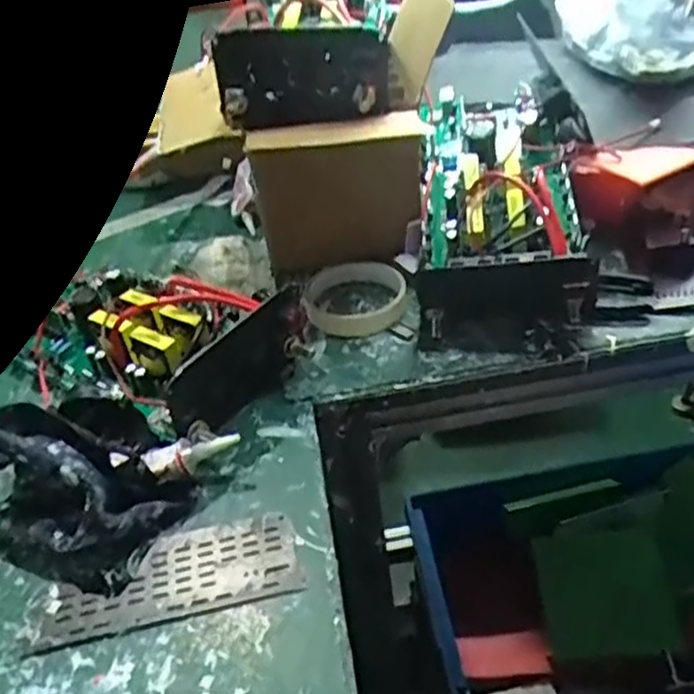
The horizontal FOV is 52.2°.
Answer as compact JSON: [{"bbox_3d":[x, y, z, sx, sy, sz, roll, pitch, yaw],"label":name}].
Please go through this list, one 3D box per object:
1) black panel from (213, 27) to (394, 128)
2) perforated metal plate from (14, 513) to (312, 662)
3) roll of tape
[{"bbox_3d":[-0.035,-0.207,0.543,0.133,0.068,0.022,1,40,10],"label":"black panel"},{"bbox_3d":[-0.104,0.133,0.413,0.147,0.004,0.055,-12,39,-7],"label":"perforated metal plate"},{"bbox_3d":[0.007,-0.042,0.599,0.086,0.022,0.086,-4,39,3],"label":"roll of tape"}]

